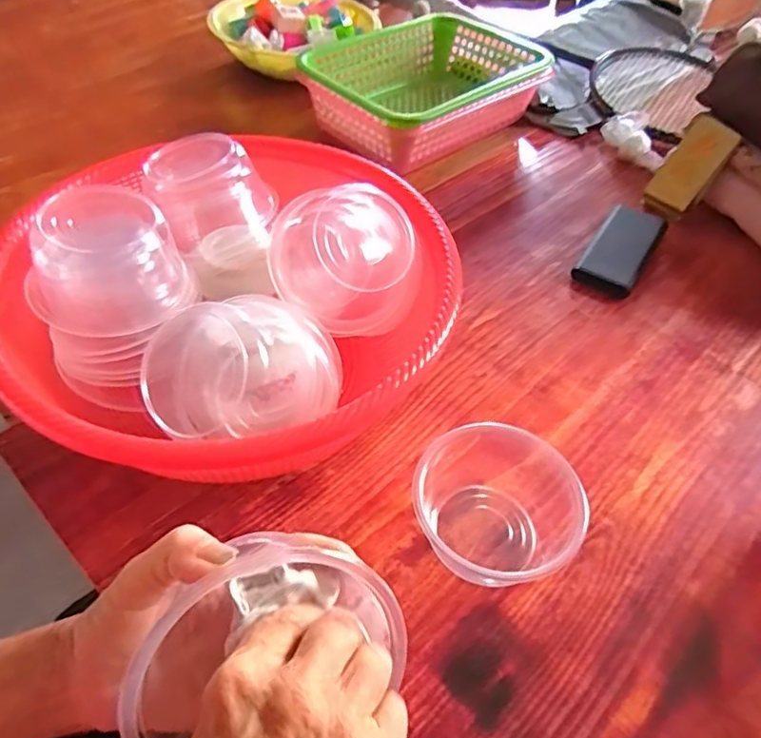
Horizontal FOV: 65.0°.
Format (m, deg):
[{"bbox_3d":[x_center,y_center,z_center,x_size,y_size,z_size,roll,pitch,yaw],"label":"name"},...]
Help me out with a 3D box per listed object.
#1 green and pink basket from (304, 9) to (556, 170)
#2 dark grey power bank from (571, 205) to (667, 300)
[{"bbox_3d":[0.062,-0.375,0.804,0.296,0.089,0.217,-32,58,-26],"label":"green and pink basket"},{"bbox_3d":[0.272,-0.136,0.675,0.063,0.018,0.153,28,54,20],"label":"dark grey power bank"}]

